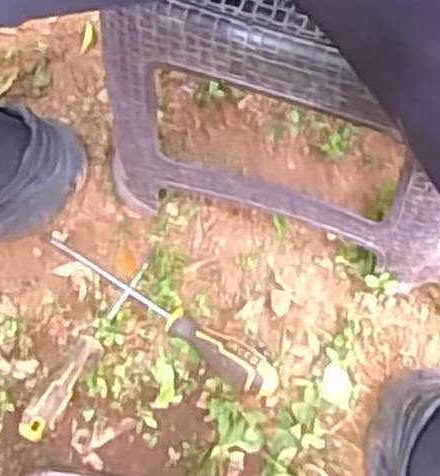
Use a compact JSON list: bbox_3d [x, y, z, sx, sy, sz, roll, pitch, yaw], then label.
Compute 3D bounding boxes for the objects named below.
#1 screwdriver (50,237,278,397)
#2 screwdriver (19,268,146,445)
[{"bbox_3d":[-0.057,0.067,0.699,0.242,0.030,0.034,29,75,10],"label":"screwdriver"},{"bbox_3d":[-0.117,0.095,0.693,0.027,0.020,0.180,28,62,9],"label":"screwdriver"}]

